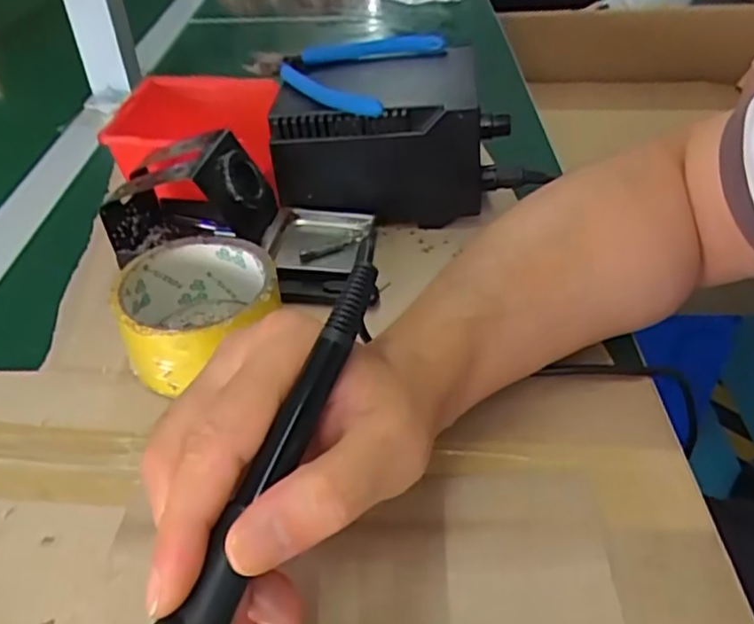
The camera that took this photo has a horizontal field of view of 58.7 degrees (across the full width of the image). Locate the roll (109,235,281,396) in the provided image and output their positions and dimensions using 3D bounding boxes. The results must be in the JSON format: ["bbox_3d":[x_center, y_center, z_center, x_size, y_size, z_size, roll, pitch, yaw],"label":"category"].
[{"bbox_3d":[-0.096,0.001,0.366,0.081,0.048,0.086,0,38,0],"label":"roll"}]

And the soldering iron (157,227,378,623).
[{"bbox_3d":[-0.040,0.068,0.208,0.016,0.020,0.212,16,66,20],"label":"soldering iron"}]

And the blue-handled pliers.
[{"bbox_3d":[-0.035,-0.175,0.475,0.131,0.025,0.119,16,41,20],"label":"blue-handled pliers"}]

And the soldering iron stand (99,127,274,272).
[{"bbox_3d":[-0.120,-0.073,0.438,0.097,0.074,0.066,2,38,4],"label":"soldering iron stand"}]

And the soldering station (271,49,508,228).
[{"bbox_3d":[0.005,-0.127,0.489,0.150,0.091,0.120,-1,38,0],"label":"soldering station"}]

